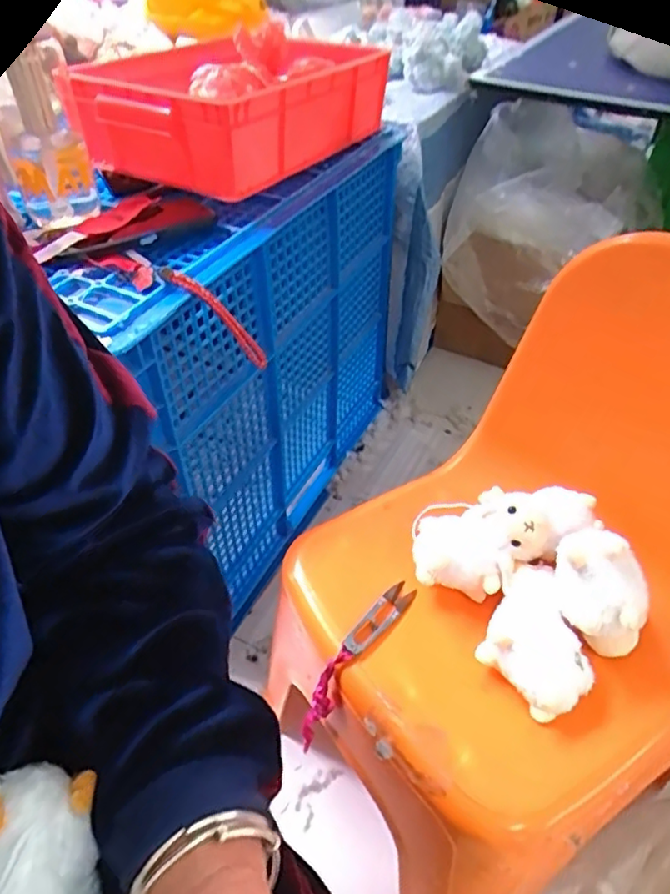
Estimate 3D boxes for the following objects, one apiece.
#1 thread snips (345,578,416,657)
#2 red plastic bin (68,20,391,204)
[{"bbox_3d":[0.040,0.152,0.543,0.022,0.010,0.100,28,37,26],"label":"thread snips"},{"bbox_3d":[-0.114,-0.412,0.731,0.209,0.099,0.334,24,49,23],"label":"red plastic bin"}]

